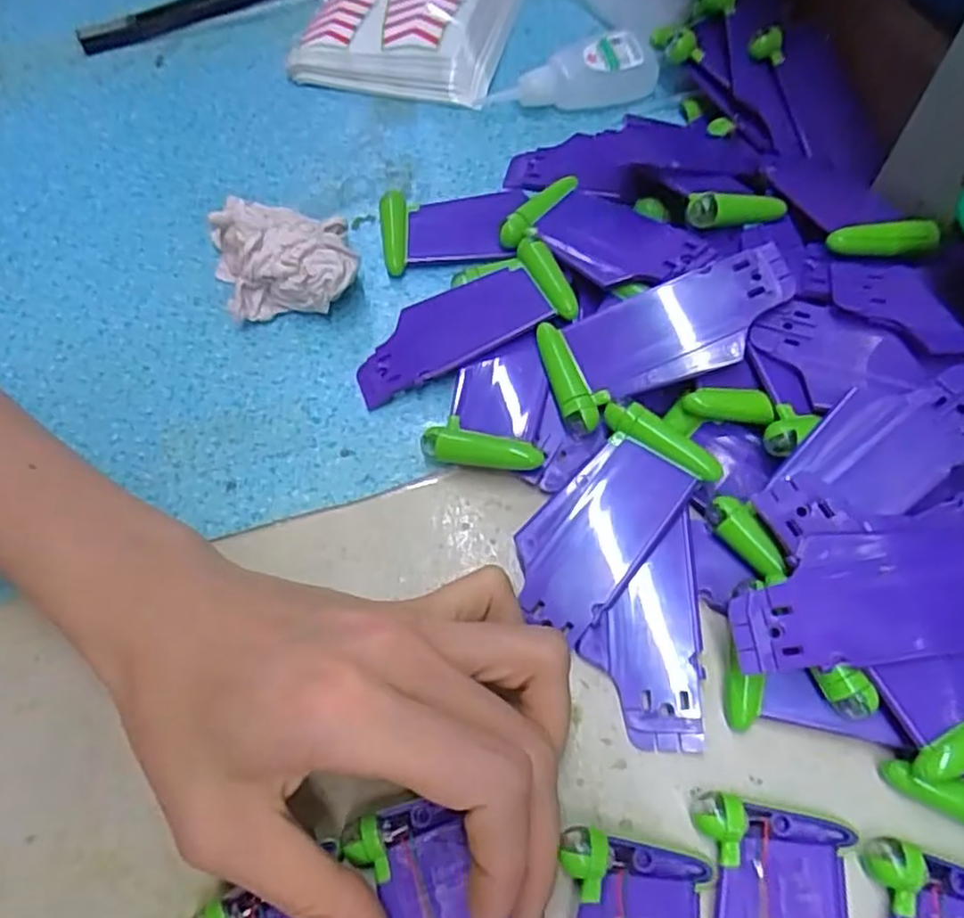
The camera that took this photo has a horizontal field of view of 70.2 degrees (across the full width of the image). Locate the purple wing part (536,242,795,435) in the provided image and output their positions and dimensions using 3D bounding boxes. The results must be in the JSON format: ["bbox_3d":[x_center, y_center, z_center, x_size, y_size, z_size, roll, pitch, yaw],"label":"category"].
[{"bbox_3d":[0.067,-0.047,0.246,0.090,0.012,0.041,-26,63,7],"label":"purple wing part"}]

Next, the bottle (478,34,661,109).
[{"bbox_3d":[0.041,-0.186,0.333,0.085,0.024,0.018,-12,62,-3],"label":"bottle"}]

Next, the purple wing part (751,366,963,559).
[{"bbox_3d":[0.122,-0.002,0.214,0.077,0.018,0.035,-34,65,-13],"label":"purple wing part"}]

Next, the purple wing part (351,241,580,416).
[{"bbox_3d":[-0.010,-0.053,0.272,0.088,0.008,0.040,-28,63,4],"label":"purple wing part"}]

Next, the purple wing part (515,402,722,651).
[{"bbox_3d":[0.041,0.020,0.230,0.039,0.006,0.078,33,80,18],"label":"purple wing part"}]

